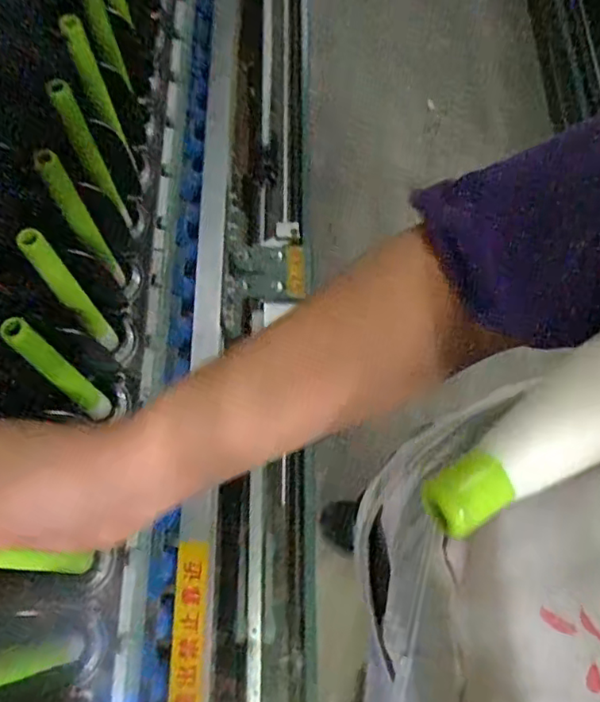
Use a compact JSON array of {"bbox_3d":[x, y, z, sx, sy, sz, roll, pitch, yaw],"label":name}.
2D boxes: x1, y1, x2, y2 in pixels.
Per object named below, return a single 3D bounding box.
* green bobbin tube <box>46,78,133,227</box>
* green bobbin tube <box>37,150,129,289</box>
[{"bbox_3d":[-0.190,-0.174,0.552,0.022,0.181,0.027,-22,71,-10],"label":"green bobbin tube"},{"bbox_3d":[-0.192,-0.112,0.528,0.022,0.182,0.022,-24,71,-10],"label":"green bobbin tube"}]

